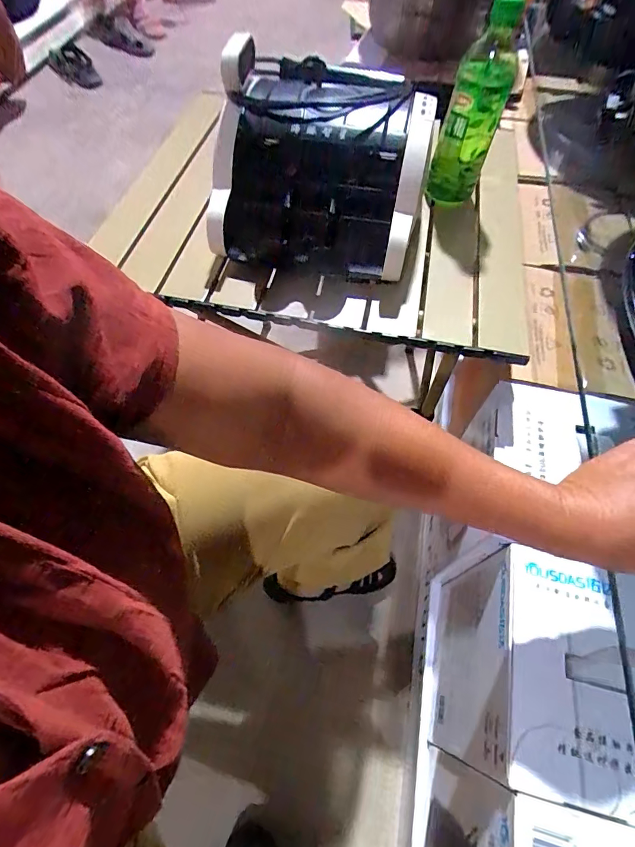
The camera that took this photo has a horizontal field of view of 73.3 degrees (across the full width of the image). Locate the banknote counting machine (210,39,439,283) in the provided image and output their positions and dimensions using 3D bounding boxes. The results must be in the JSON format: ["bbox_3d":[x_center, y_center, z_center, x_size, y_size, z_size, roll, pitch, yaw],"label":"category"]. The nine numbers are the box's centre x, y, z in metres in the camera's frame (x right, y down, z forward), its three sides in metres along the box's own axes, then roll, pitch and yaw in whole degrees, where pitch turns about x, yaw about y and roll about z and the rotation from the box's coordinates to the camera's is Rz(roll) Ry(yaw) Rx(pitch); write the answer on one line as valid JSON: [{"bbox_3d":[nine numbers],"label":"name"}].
[{"bbox_3d":[0.006,-0.305,0.508,0.235,0.133,0.216,12,60,5],"label":"banknote counting machine"}]

